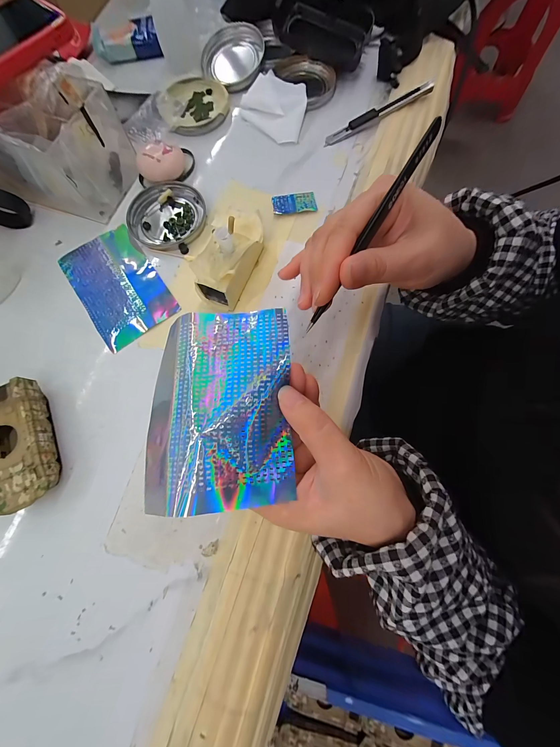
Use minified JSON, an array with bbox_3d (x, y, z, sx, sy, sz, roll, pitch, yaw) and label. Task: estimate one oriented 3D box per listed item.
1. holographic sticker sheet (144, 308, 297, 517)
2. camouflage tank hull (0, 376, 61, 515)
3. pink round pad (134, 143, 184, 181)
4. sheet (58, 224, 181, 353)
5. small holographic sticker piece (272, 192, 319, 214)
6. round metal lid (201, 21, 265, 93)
[{"bbox_3d":[-0.036,0.017,0.160,0.084,0.014,0.119,-2,76,1],"label":"holographic sticker sheet"},{"bbox_3d":[-0.210,0.058,0.209,0.051,0.026,0.095,-23,76,-4],"label":"camouflage tank hull"},{"bbox_3d":[-0.125,-0.221,0.275,0.048,0.022,0.028,-23,76,-4],"label":"pink round pad"},{"bbox_3d":[-0.160,-0.089,0.255,0.075,0.004,0.121,-35,77,-7],"label":"sheet"},{"bbox_3d":[0.015,-0.177,0.269,0.045,0.004,0.023,-3,76,1],"label":"small holographic sticker piece"},{"bbox_3d":[-0.057,-0.381,0.312,0.073,0.021,0.081,-3,76,1],"label":"round metal lid"}]

